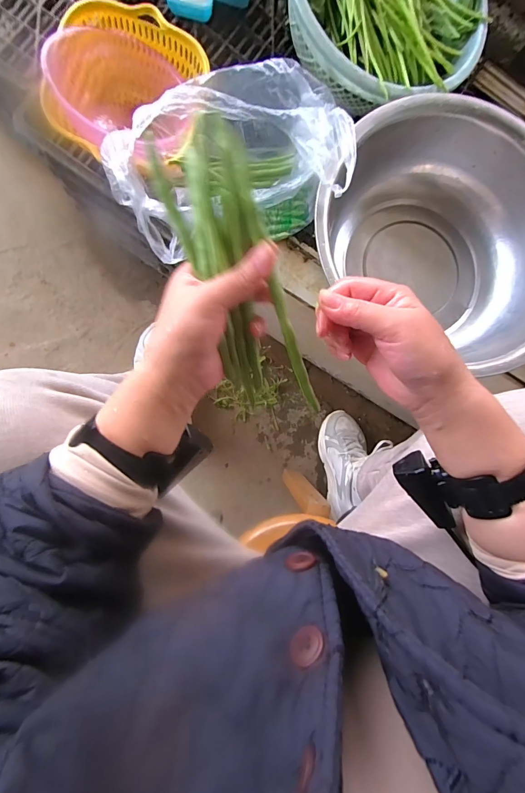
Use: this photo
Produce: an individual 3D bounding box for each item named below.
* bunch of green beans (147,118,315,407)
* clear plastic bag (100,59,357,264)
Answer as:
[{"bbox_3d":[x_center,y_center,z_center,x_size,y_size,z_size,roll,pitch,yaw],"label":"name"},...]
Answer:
[{"bbox_3d":[-0.016,-0.080,0.267,0.060,0.037,0.211,-23,115,-7],"label":"bunch of green beans"},{"bbox_3d":[-0.045,-0.309,0.451,0.280,0.151,0.167,-9,89,-6],"label":"clear plastic bag"}]

